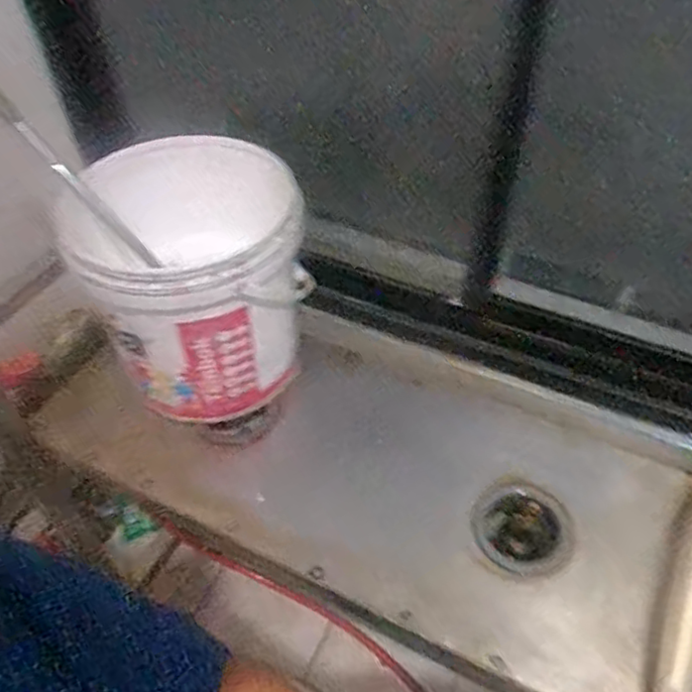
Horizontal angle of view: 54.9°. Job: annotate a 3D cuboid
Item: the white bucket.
[{"bbox_3d":[-0.201,-0.090,0.955,0.275,0.303,0.287,-1,50,1],"label":"white bucket"}]

